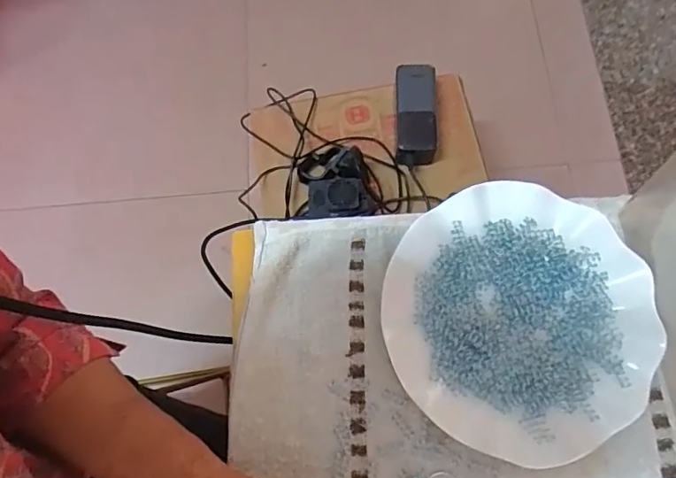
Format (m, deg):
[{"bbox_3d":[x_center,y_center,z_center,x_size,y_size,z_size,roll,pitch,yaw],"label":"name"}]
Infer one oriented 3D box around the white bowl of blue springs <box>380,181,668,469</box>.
[{"bbox_3d":[0.127,0.054,0.356,0.180,0.034,0.175,-1,72,3],"label":"white bowl of blue springs"}]

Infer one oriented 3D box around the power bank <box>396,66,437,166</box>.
[{"bbox_3d":[0.108,-0.171,0.697,0.054,0.053,0.138,1,84,3],"label":"power bank"}]

